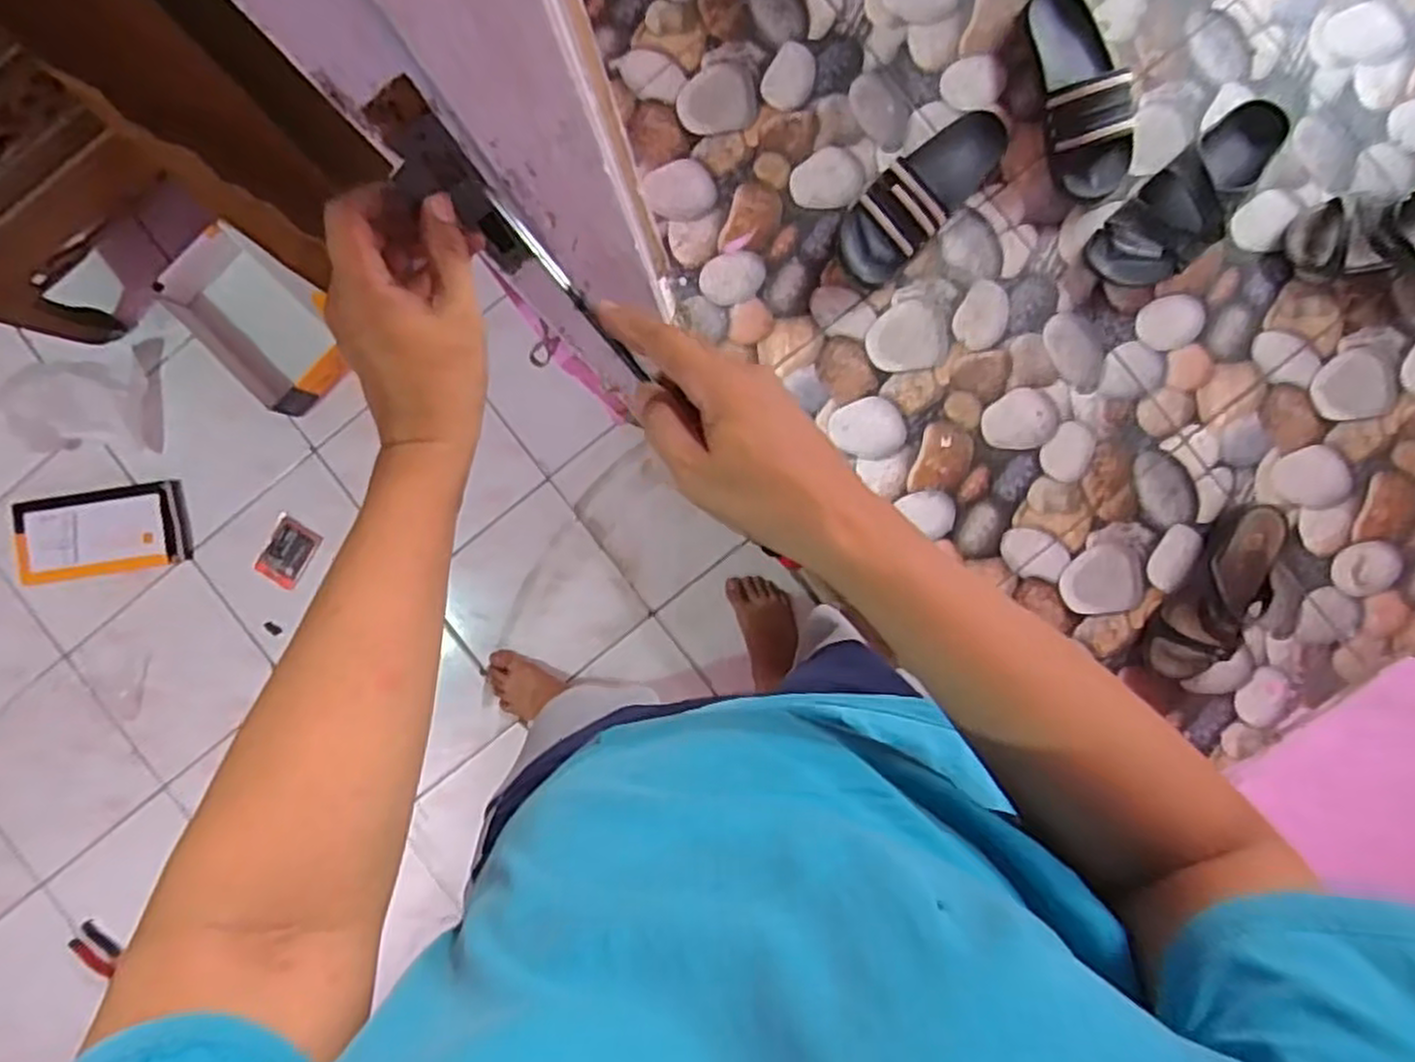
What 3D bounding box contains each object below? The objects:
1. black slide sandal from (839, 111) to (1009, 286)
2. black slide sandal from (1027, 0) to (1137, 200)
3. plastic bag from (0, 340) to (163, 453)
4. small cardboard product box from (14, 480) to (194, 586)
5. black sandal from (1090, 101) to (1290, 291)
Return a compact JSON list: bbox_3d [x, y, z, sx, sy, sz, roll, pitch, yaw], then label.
[{"bbox_3d":[0.266,-0.421,0.965,0.259,0.047,0.097,-44,89,2],"label":"black slide sandal"},{"bbox_3d":[0.458,-0.547,0.951,0.110,0.061,0.270,-9,90,2],"label":"black slide sandal"},{"bbox_3d":[-1.087,-0.237,1.358,0.234,0.083,0.189,0,90,3],"label":"plastic bag"},{"bbox_3d":[-1.094,0.002,1.384,0.315,0.050,0.152,-8,90,3],"label":"small cardboard product box"},{"bbox_3d":[0.608,-0.416,0.952,0.287,0.066,0.106,-43,89,2],"label":"black sandal"}]

